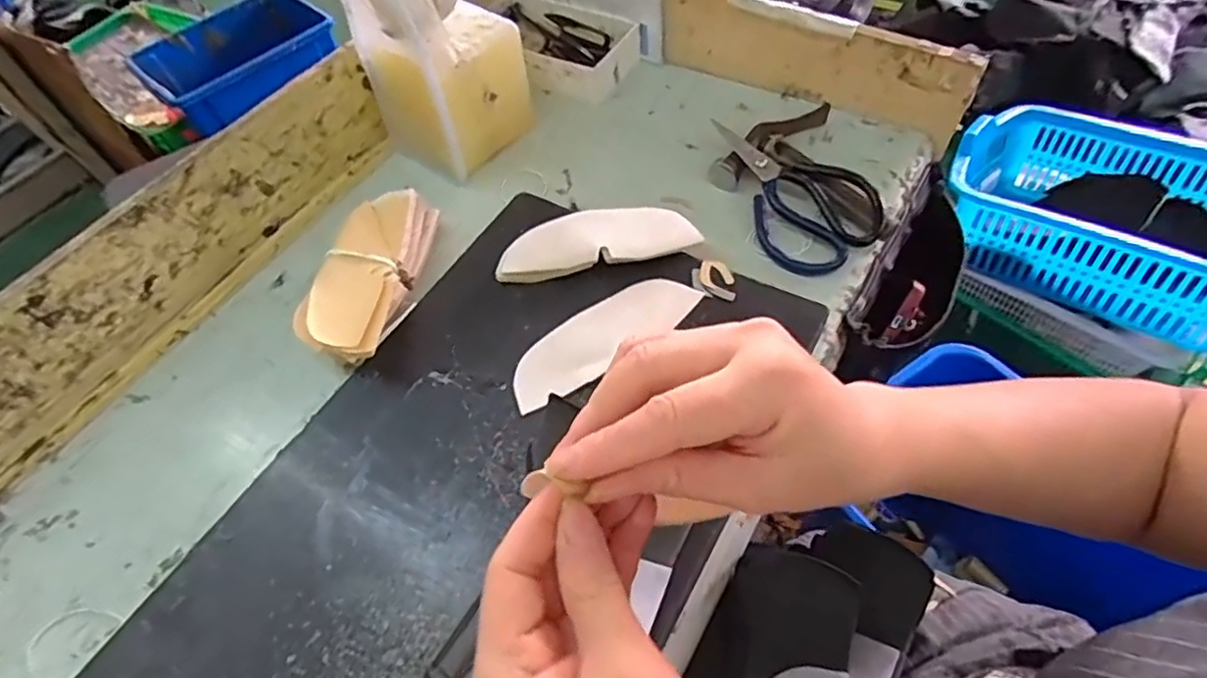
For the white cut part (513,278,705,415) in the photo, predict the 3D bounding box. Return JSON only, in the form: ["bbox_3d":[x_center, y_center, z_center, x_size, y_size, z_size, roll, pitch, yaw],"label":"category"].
[{"bbox_3d":[-0.001,-0.003,0.490,0.161,0.008,0.052,-35,60,-17],"label":"white cut part"}]

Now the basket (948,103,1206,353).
[{"bbox_3d":[0.894,-0.213,1.113,0.547,0.211,0.387,32,64,23],"label":"basket"}]

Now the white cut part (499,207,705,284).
[{"bbox_3d":[-0.006,-0.081,0.533,0.163,0.020,0.055,-10,56,-2],"label":"white cut part"}]

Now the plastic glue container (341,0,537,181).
[{"bbox_3d":[-0.152,-0.277,0.609,0.118,0.200,0.117,32,64,23],"label":"plastic glue container"}]

